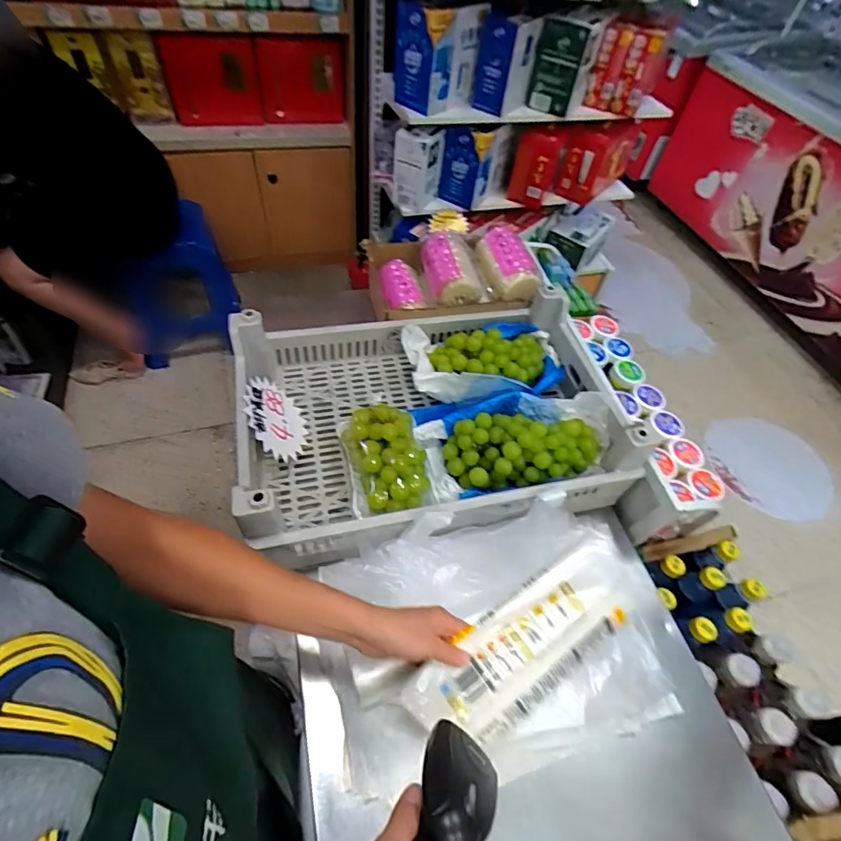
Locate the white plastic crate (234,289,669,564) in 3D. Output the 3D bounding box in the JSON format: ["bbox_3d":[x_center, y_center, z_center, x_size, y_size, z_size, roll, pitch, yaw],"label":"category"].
[{"bbox_3d":[0.019,-0.017,0.737,0.567,0.135,0.390,-8,54,-12],"label":"white plastic crate"}]

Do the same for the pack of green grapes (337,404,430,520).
[{"bbox_3d":[-0.050,0.057,0.685,0.114,0.069,0.184,-10,55,-13],"label":"pack of green grapes"}]

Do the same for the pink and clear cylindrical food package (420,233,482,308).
[{"bbox_3d":[0.060,-0.288,0.889,0.101,0.066,0.152,-12,55,-14],"label":"pink and clear cylindrical food package"}]

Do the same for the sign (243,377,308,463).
[{"bbox_3d":[-0.218,-0.004,0.710,0.010,0.117,0.131,-30,72,20],"label":"sign"}]

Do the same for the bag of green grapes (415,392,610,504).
[{"bbox_3d":[0.152,0.032,0.715,0.285,0.078,0.155,-10,55,-13],"label":"bag of green grapes"}]

